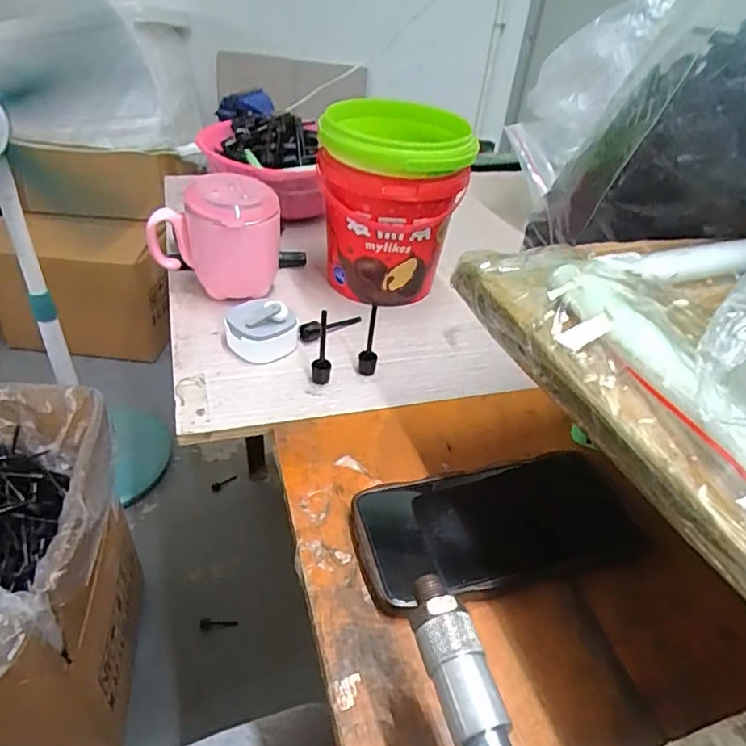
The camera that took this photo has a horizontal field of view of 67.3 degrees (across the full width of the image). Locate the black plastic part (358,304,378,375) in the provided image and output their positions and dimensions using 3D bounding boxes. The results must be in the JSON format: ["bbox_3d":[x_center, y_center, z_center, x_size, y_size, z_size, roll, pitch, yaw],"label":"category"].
[{"bbox_3d":[-0.003,-0.024,0.440,0.014,0.059,0.013,7,39,1],"label":"black plastic part"}]

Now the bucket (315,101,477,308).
[{"bbox_3d":[0.013,-0.156,0.529,0.124,0.155,0.129,4,39,-3],"label":"bucket"}]

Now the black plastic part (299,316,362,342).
[{"bbox_3d":[-0.037,-0.043,0.495,0.062,0.015,0.014,-29,51,-36],"label":"black plastic part"}]

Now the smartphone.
[{"bbox_3d":[0.076,0.086,0.334,0.170,0.014,0.078,-8,42,-13],"label":"smartphone"}]

